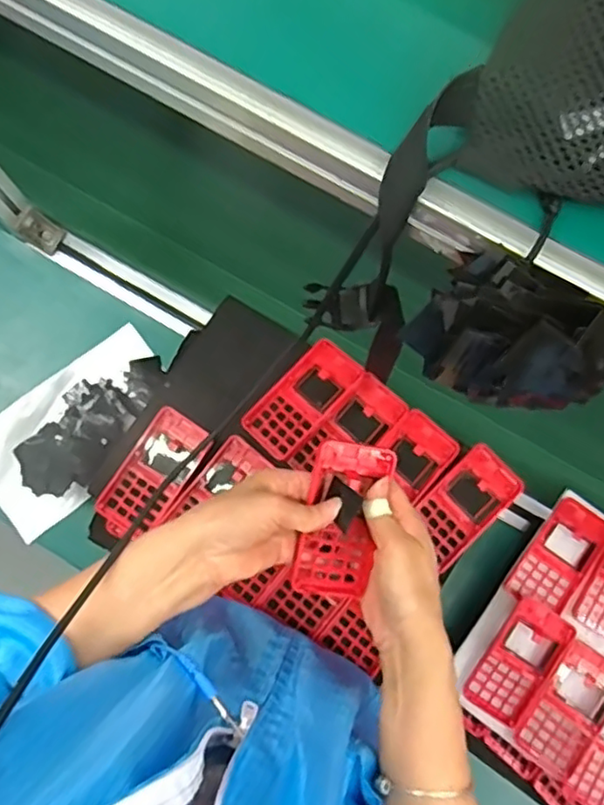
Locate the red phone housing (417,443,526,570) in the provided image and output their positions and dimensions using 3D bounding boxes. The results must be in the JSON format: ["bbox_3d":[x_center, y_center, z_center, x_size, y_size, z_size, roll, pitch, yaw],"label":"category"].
[{"bbox_3d":[0.158,0.098,0.614,0.062,0.013,0.113,44,81,9],"label":"red phone housing"}]

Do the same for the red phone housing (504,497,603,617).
[{"bbox_3d":[0.271,0.163,0.663,0.060,0.012,0.116,36,80,8],"label":"red phone housing"}]

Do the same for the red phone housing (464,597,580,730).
[{"bbox_3d":[0.220,0.263,0.644,0.061,0.018,0.120,32,93,7],"label":"red phone housing"}]

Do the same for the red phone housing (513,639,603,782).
[{"bbox_3d":[0.268,0.306,0.635,0.063,0.021,0.121,34,88,22],"label":"red phone housing"}]

